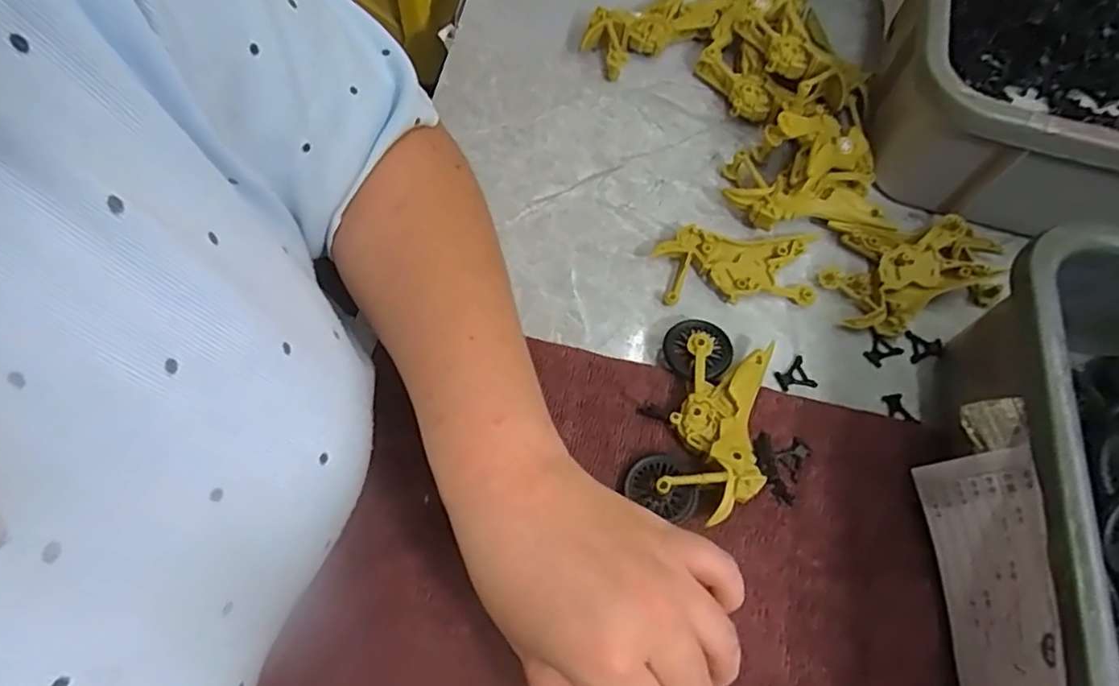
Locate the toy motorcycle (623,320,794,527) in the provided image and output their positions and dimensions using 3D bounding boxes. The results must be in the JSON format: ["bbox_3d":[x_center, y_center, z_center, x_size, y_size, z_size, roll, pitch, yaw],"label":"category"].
[{"bbox_3d":[0.082,0.040,0.342,0.074,0.023,0.109,12,65,3],"label":"toy motorcycle"}]

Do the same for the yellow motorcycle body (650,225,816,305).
[{"bbox_3d":[0.110,-0.048,0.392,0.097,0.014,0.048,-1,65,-2],"label":"yellow motorcycle body"}]

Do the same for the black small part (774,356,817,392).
[{"bbox_3d":[0.137,0.020,0.373,0.019,0.005,0.020,-17,66,-10],"label":"black small part"}]

